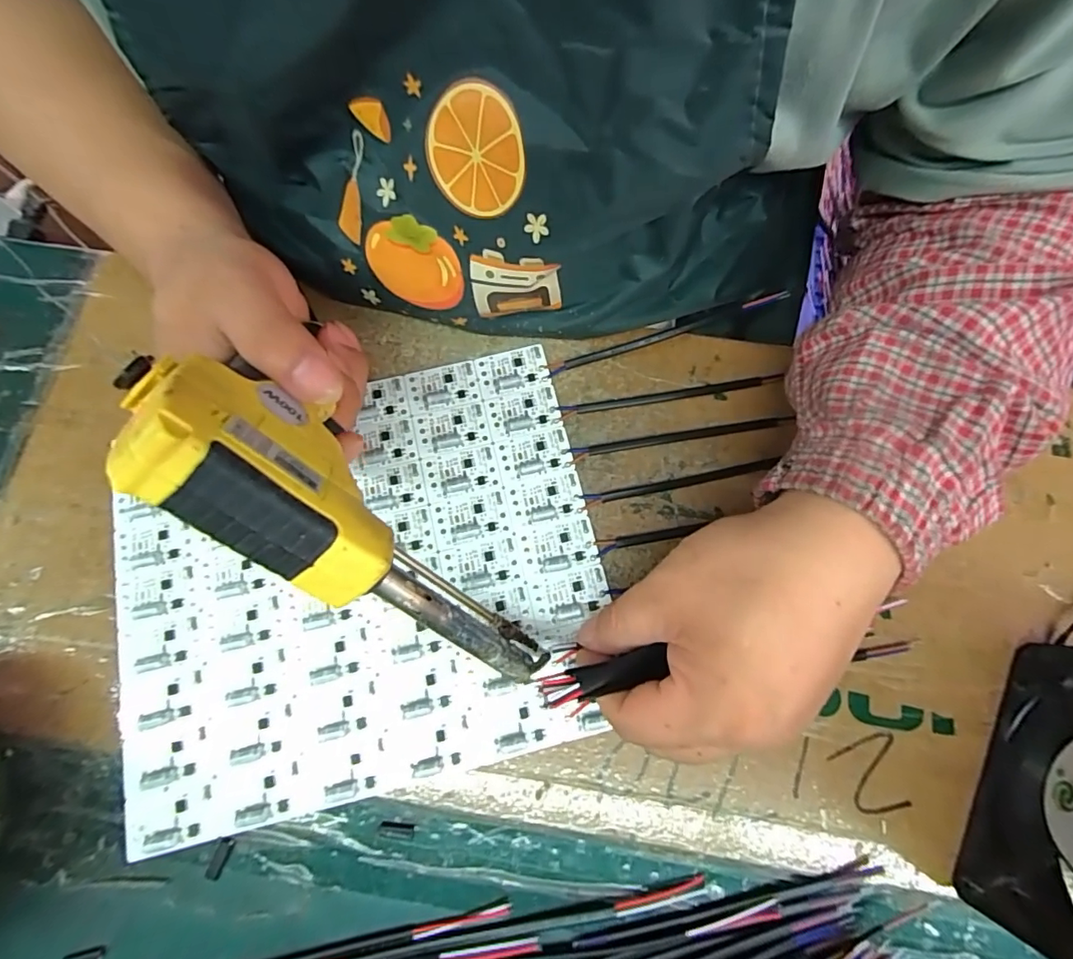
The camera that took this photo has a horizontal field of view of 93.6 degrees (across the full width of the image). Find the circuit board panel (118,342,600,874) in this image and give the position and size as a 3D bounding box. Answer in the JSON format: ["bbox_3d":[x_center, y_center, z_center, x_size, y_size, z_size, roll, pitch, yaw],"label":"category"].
[{"bbox_3d":[-0.089,0.048,0.256,0.235,0.007,0.200,-14,76,-3],"label":"circuit board panel"}]

